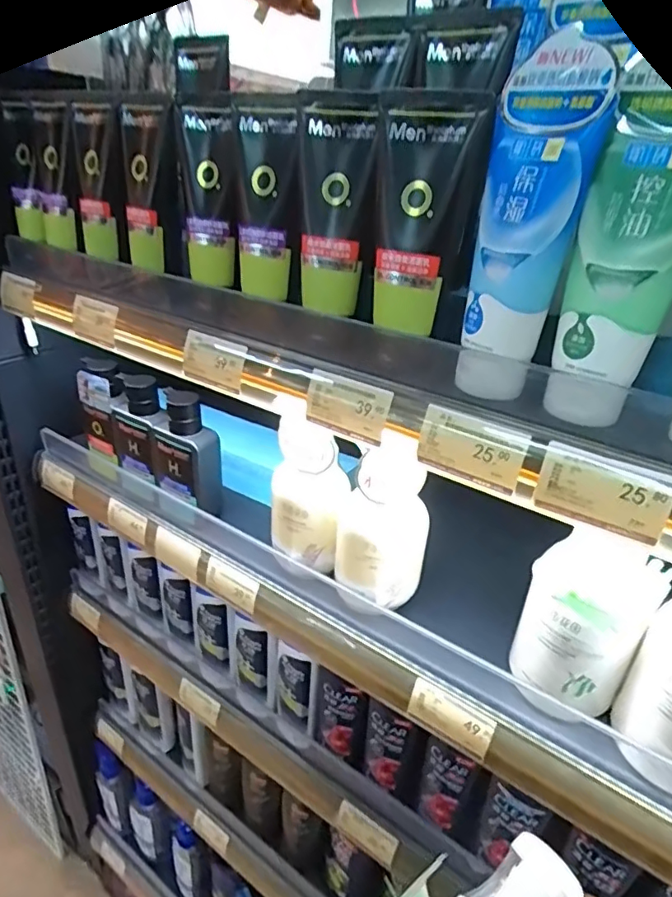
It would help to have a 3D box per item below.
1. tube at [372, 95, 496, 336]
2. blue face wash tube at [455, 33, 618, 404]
[{"bbox_3d":[0.052,-0.138,0.331,0.054,0.130,0.030,6,26,3],"label":"tube"},{"bbox_3d":[0.106,-0.116,0.305,0.054,0.184,0.032,20,30,27],"label":"blue face wash tube"}]

